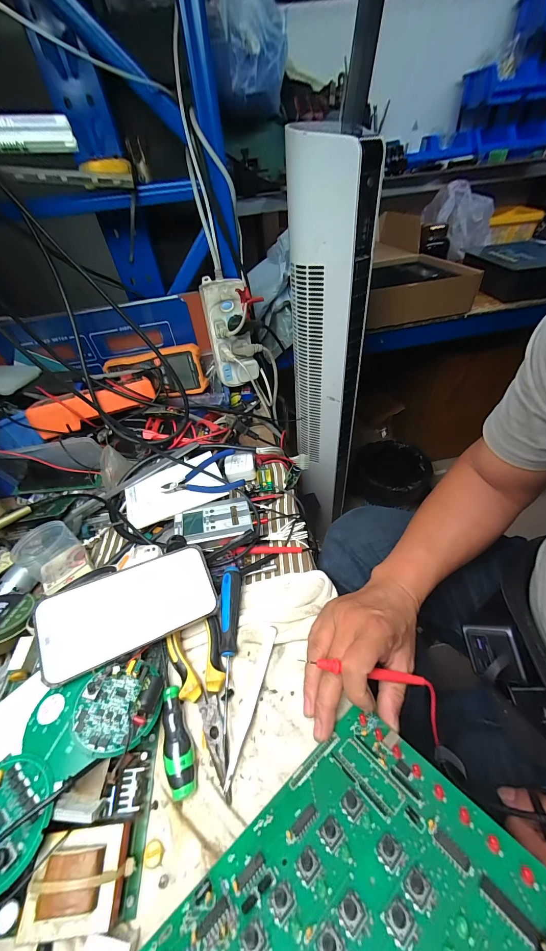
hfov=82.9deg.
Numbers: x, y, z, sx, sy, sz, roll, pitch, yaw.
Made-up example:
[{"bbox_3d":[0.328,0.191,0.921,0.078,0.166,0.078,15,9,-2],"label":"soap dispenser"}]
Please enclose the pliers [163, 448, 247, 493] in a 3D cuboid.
[{"bbox_3d":[-0.106,0.004,0.463,0.115,0.020,0.079,-16,46,-10],"label":"pliers"}]

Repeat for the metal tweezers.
[{"bbox_3d":[-0.020,0.210,0.293,0.012,0.008,0.126,11,48,16],"label":"metal tweezers"}]

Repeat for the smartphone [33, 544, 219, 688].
[{"bbox_3d":[-0.143,0.134,0.317,0.161,0.013,0.080,-16,68,-24],"label":"smartphone"}]

